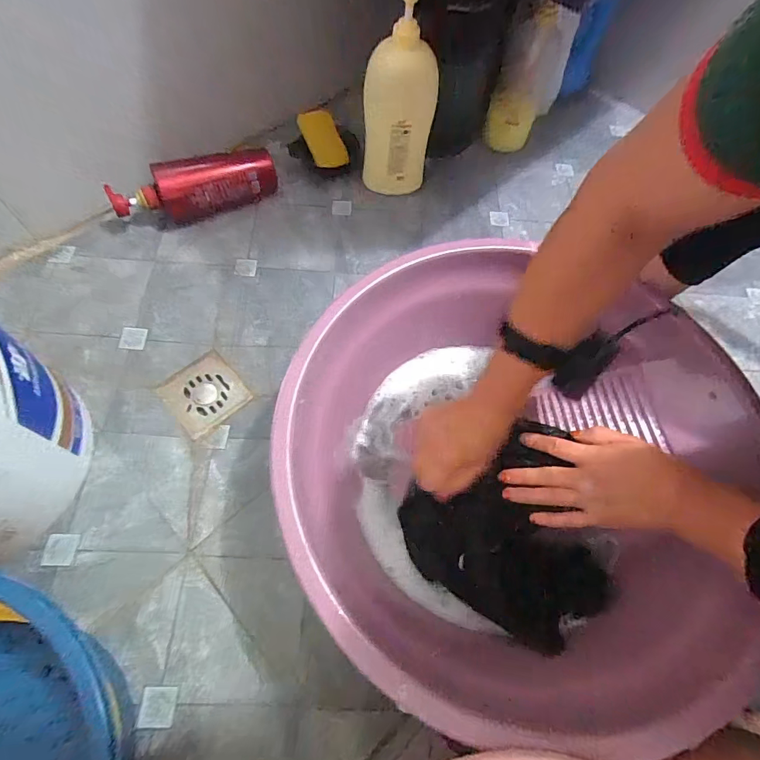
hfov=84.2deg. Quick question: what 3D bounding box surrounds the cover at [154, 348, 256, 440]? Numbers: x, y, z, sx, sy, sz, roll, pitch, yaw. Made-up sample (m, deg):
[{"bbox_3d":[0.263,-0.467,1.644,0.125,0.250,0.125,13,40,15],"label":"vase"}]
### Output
[{"bbox_3d":[-0.244,0.018,0.586,0.093,0.005,0.099,-38,72,-19],"label":"cover"}]

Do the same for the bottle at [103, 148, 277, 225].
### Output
[{"bbox_3d":[-0.295,-0.306,0.689,0.257,0.081,0.065,-26,68,-15],"label":"bottle"}]

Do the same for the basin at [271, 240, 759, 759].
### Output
[{"bbox_3d":[0.114,0.080,0.465,0.433,0.147,0.453,1,64,-3],"label":"basin"}]

